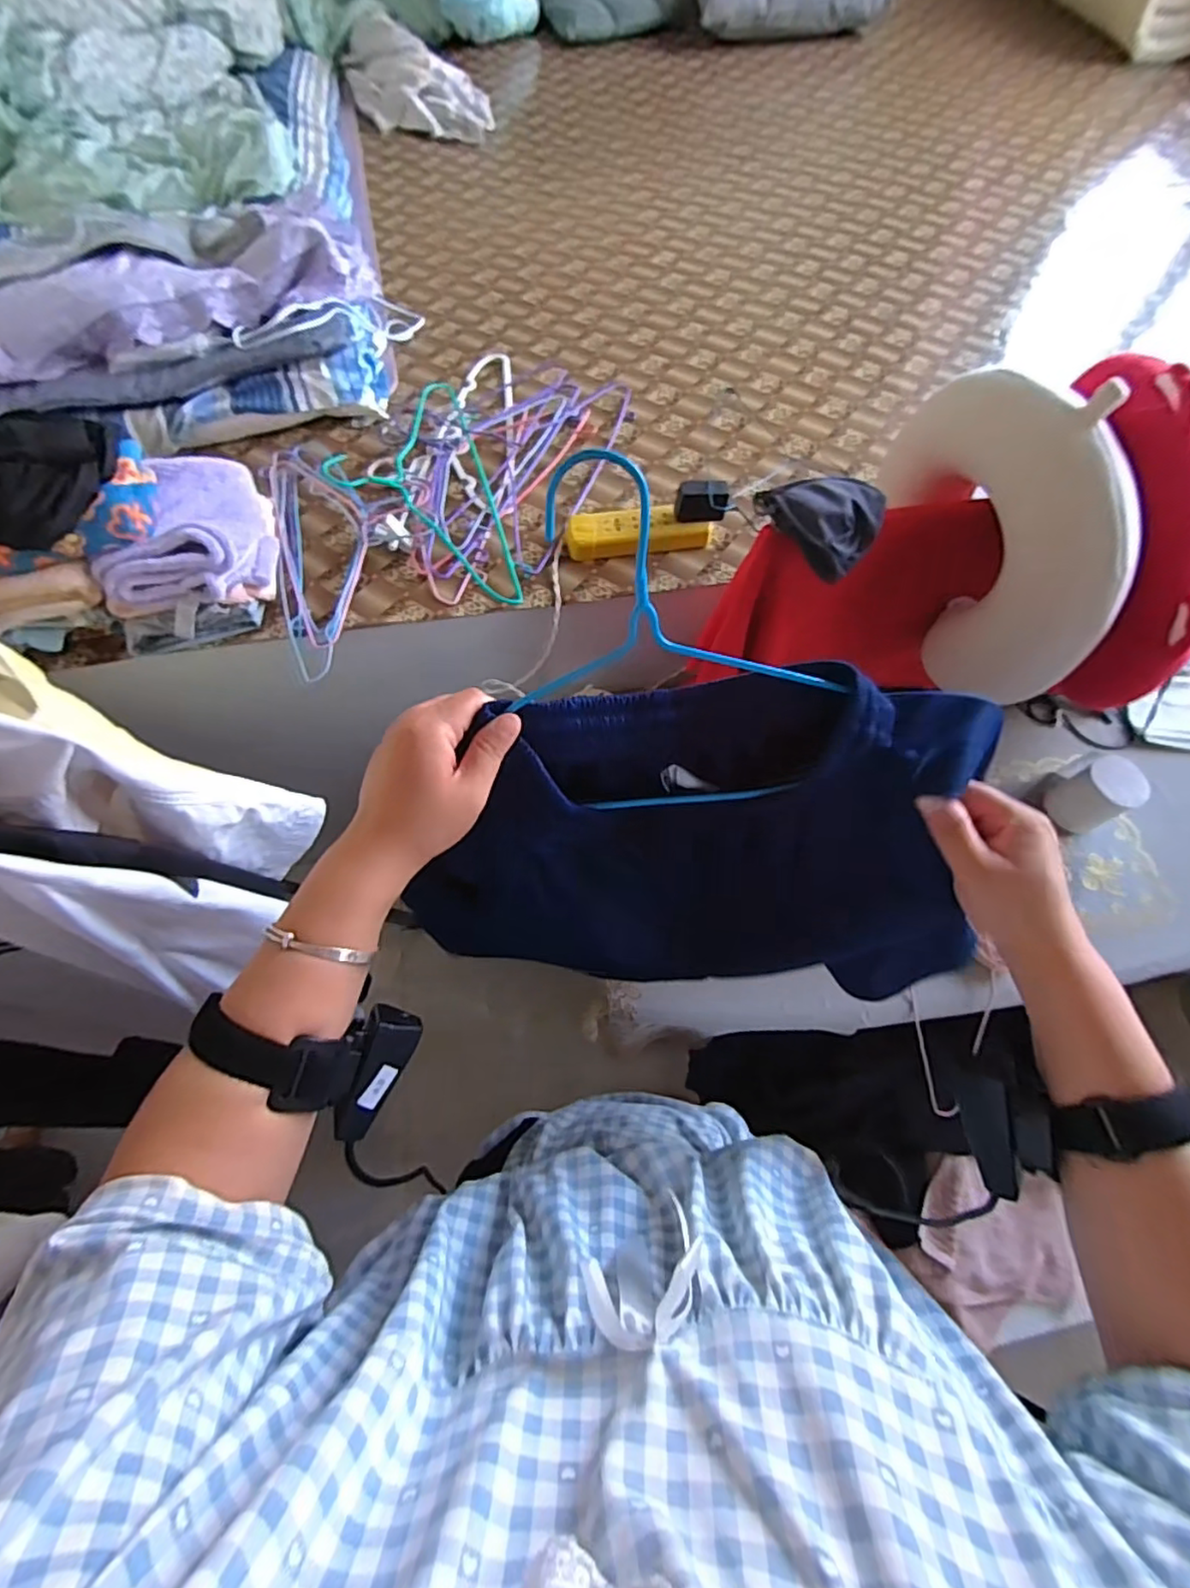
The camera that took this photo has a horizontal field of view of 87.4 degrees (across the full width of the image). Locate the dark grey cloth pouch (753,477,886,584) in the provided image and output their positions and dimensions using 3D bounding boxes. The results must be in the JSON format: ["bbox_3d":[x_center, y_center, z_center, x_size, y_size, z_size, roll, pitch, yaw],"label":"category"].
[{"bbox_3d":[0.225,-0.268,0.592,0.100,0.033,0.107,-33,68,-13],"label":"dark grey cloth pouch"}]

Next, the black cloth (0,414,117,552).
[{"bbox_3d":[-0.640,-0.367,0.698,0.182,0.057,0.184,26,68,13],"label":"black cloth"}]

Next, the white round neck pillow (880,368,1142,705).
[{"bbox_3d":[0.404,-0.270,0.645,0.085,0.251,0.315,-16,65,-6],"label":"white round neck pillow"}]

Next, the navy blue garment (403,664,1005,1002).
[{"bbox_3d":[0.060,0.044,0.447,0.348,0.257,0.140,5,65,4],"label":"navy blue garment"}]

